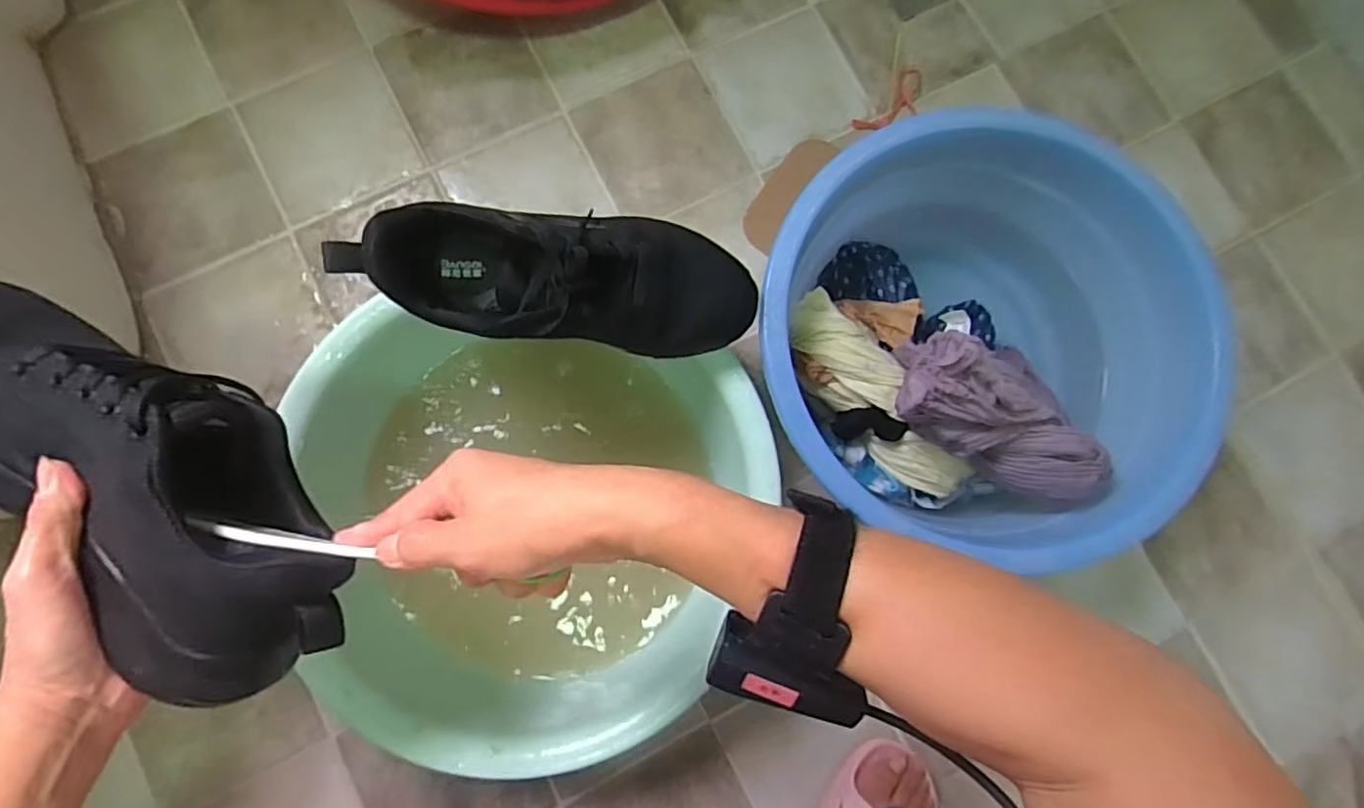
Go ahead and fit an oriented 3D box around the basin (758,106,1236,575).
[{"bbox_3d":[0.242,-0.047,0.571,0.353,0.199,0.335,0,81,-3],"label":"basin"}]

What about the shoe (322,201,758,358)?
[{"bbox_3d":[-0.086,-0.092,0.468,0.282,0.090,0.099,2,82,-3],"label":"shoe"}]

